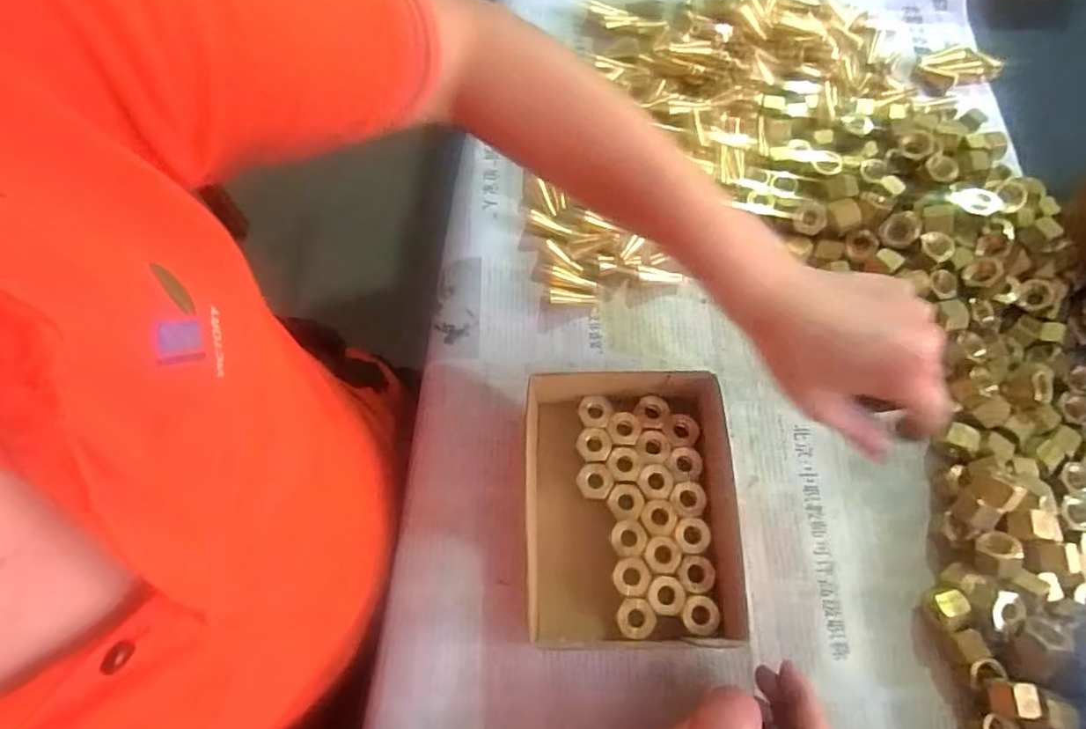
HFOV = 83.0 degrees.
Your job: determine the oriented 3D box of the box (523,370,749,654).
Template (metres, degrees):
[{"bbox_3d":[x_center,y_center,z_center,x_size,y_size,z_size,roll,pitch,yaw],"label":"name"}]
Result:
[{"bbox_3d":[0.056,0.090,0.376,0.129,0.045,0.160,-1,69,2],"label":"box"}]

